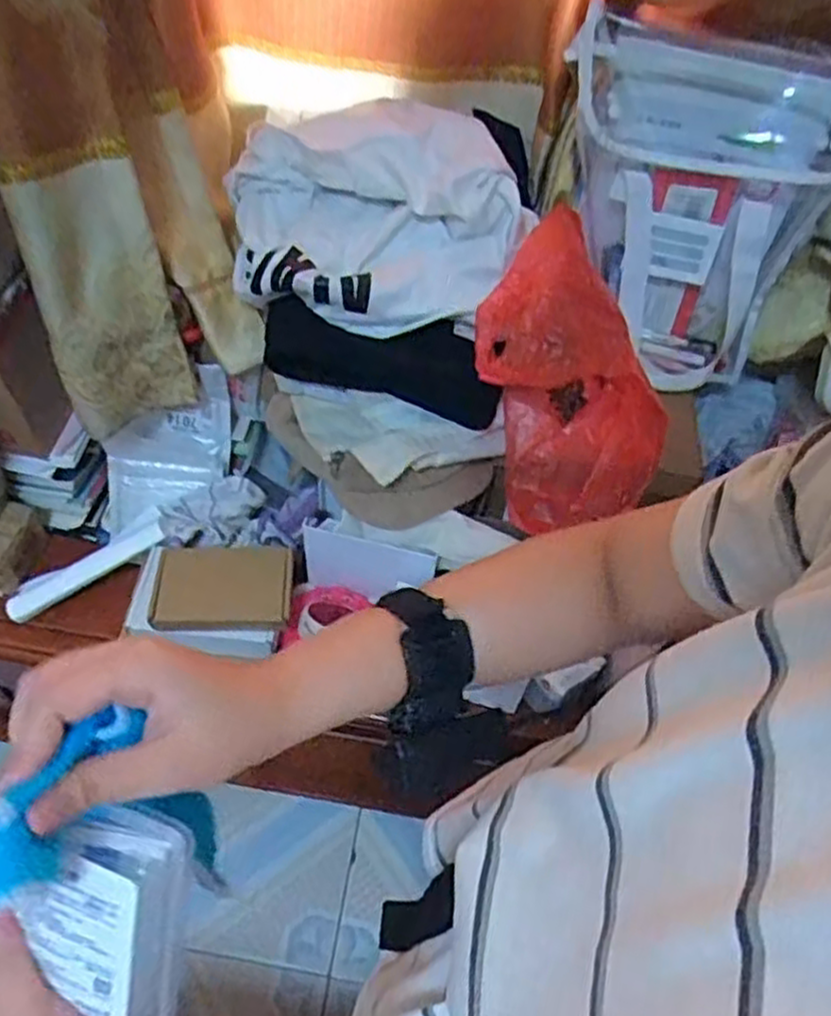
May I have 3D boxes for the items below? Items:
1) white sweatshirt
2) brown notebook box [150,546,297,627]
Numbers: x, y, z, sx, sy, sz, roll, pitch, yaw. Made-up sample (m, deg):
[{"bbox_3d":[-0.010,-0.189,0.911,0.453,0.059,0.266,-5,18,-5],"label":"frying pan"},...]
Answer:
[{"bbox_3d":[-0.038,-0.289,0.695,0.260,0.096,0.258,-4,56,-7],"label":"white sweatshirt"},{"bbox_3d":[-0.196,0.077,0.771,0.134,0.017,0.092,-1,55,-5],"label":"brown notebook box"}]

